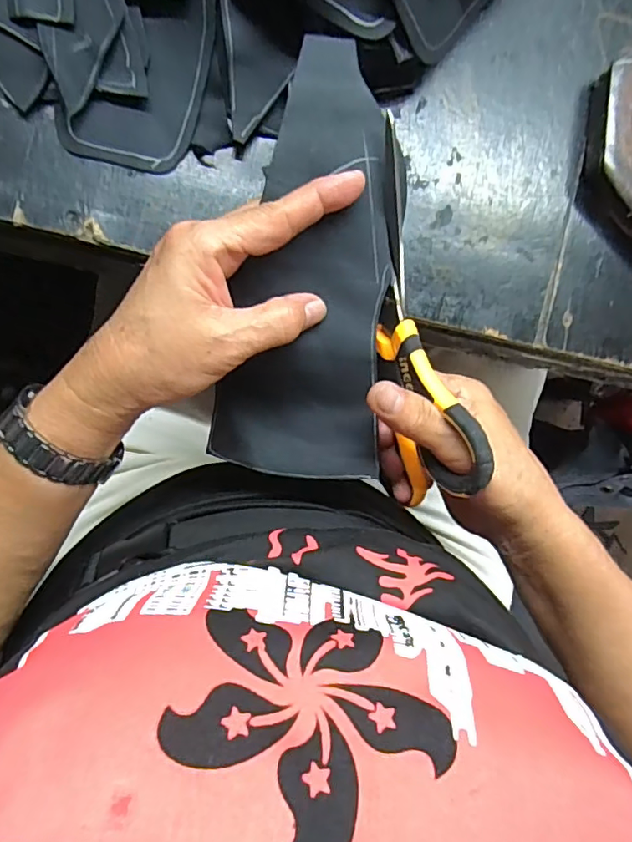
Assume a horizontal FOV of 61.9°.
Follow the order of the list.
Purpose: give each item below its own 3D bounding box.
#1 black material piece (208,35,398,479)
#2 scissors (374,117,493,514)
[{"bbox_3d":[-0.007,-0.072,0.266,0.088,0.019,0.208,4,105,1],"label":"black material piece"},{"bbox_3d":[0.051,-0.045,0.269,0.028,0.060,0.192,-13,98,-7],"label":"scissors"}]

